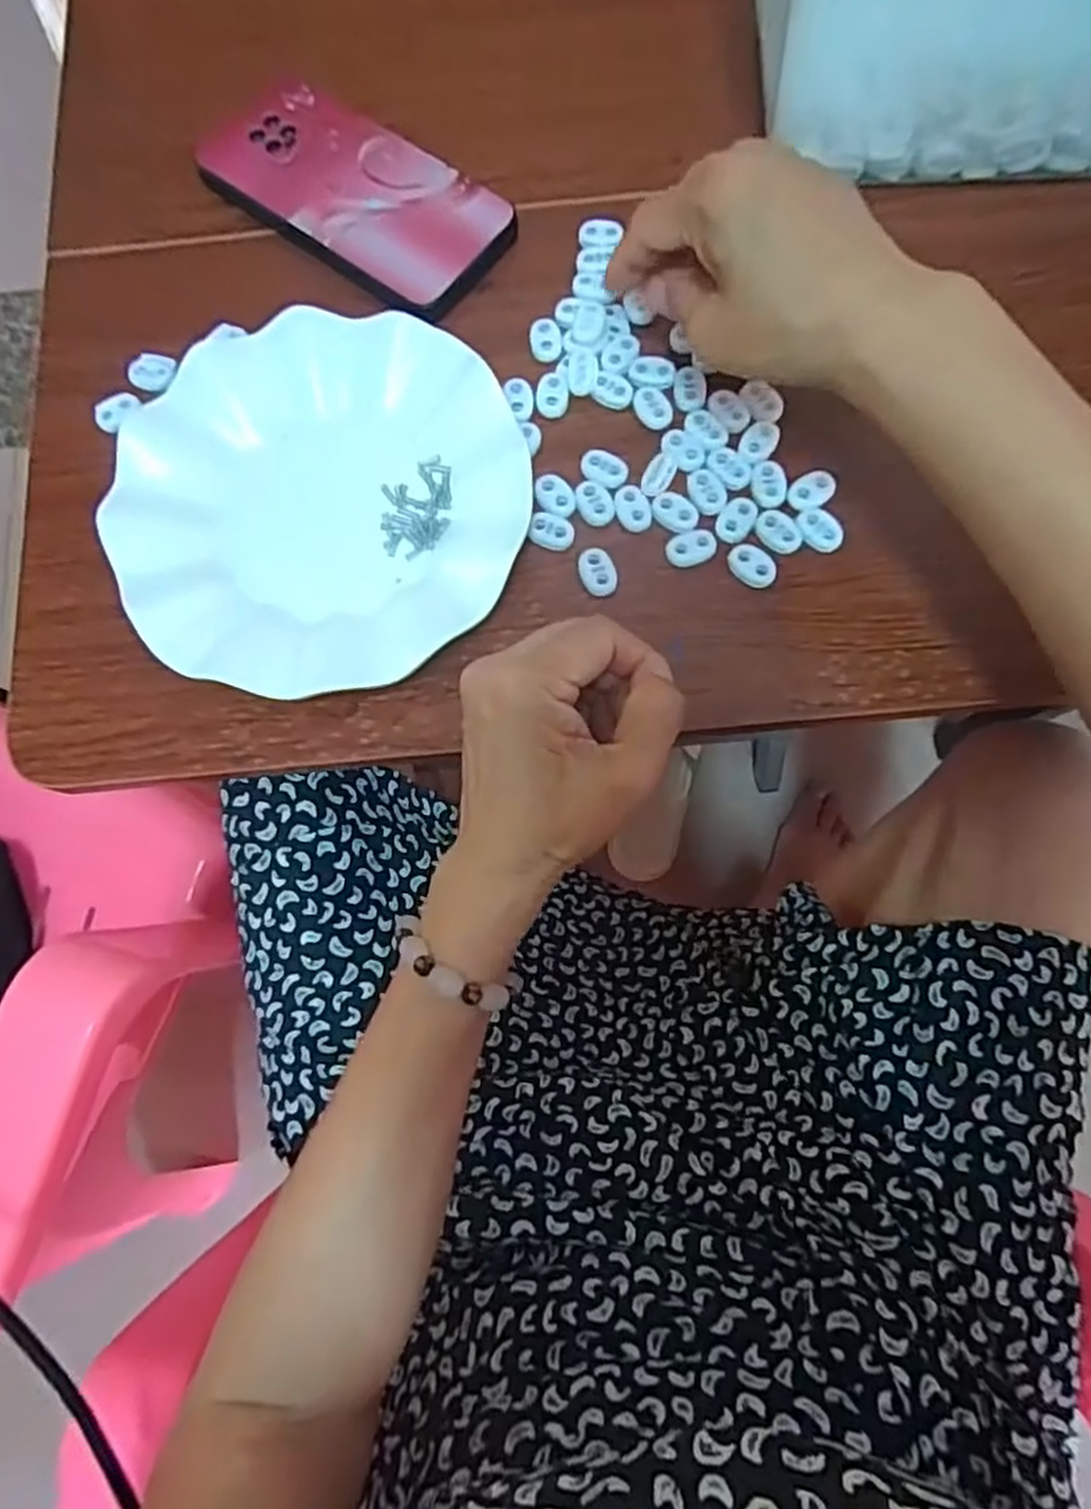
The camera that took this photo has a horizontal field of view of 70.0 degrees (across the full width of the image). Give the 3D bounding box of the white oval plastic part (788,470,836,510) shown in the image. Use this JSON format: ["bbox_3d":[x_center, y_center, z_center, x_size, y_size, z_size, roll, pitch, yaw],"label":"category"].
[{"bbox_3d":[0.122,-0.122,0.357,0.023,0.004,0.017,-38,79,-7],"label":"white oval plastic part"}]

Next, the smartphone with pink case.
[{"bbox_3d":[-0.097,-0.288,0.401,0.159,0.015,0.077,37,81,9],"label":"smartphone with pink case"}]

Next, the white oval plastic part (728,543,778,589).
[{"bbox_3d":[0.094,-0.086,0.354,0.023,0.004,0.016,39,81,9],"label":"white oval plastic part"}]

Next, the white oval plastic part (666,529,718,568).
[{"bbox_3d":[0.067,-0.094,0.355,0.023,0.004,0.015,-15,78,-2],"label":"white oval plastic part"}]

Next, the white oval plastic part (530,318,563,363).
[{"bbox_3d":[0.000,-0.204,0.383,0.015,0.005,0.021,-5,78,0],"label":"white oval plastic part"}]

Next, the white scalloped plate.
[{"bbox_3d":[-0.104,-0.118,0.360,0.182,0.025,0.185,0,78,1],"label":"white scalloped plate"}]

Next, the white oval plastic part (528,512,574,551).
[{"bbox_3d":[0.003,-0.103,0.360,0.020,0.006,0.016,10,78,4],"label":"white oval plastic part"}]

